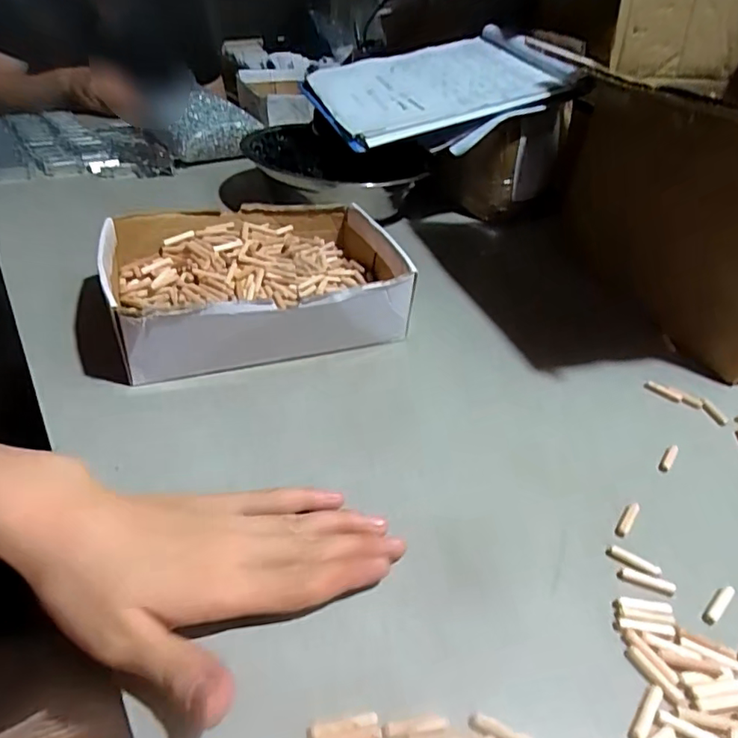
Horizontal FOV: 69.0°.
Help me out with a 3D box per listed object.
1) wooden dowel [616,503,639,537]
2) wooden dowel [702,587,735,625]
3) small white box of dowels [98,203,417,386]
[{"bbox_3d":[0.169,0.097,0.349,0.006,0.004,0.030,30,43,27],"label":"wooden dowel"},{"bbox_3d":[0.201,0.134,0.307,0.033,0.004,0.007,-25,48,-34],"label":"wooden dowel"},{"bbox_3d":[-0.100,-0.080,0.489,0.237,0.068,0.188,-11,41,-22],"label":"small white box of dowels"}]

